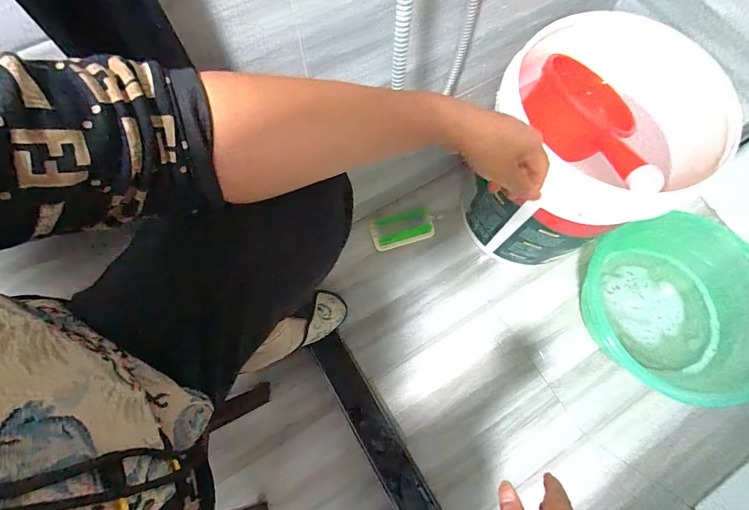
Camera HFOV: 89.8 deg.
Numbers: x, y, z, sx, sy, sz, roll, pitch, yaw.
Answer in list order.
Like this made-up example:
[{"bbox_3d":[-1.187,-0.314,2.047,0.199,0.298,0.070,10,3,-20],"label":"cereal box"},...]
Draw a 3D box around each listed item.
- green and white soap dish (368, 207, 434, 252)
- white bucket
[{"bbox_3d":[0.061,-0.055,0.830,0.135,0.028,0.067,-13,73,-5],"label":"green and white soap dish"},{"bbox_3d":[0.327,-0.172,0.636,0.332,0.327,0.284,-37,77,-12],"label":"white bucket"}]

